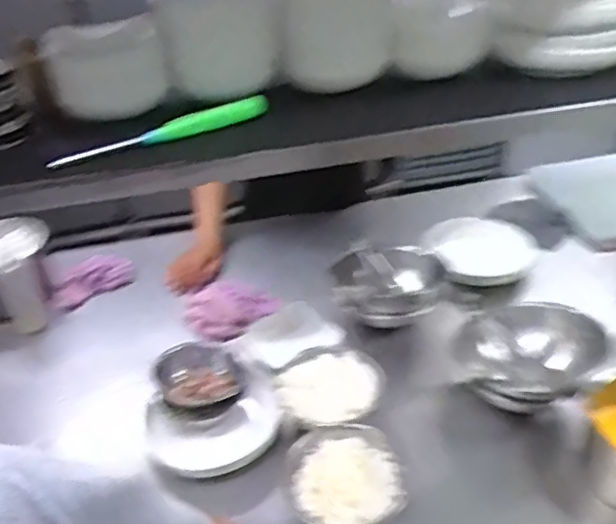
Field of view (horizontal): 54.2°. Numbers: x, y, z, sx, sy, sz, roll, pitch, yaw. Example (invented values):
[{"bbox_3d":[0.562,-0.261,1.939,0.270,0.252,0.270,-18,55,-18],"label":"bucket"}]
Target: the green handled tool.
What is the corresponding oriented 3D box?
[{"bbox_3d":[-0.182,-0.170,0.767,0.280,0.035,0.031,-21,40,-22],"label":"green handled tool"}]

